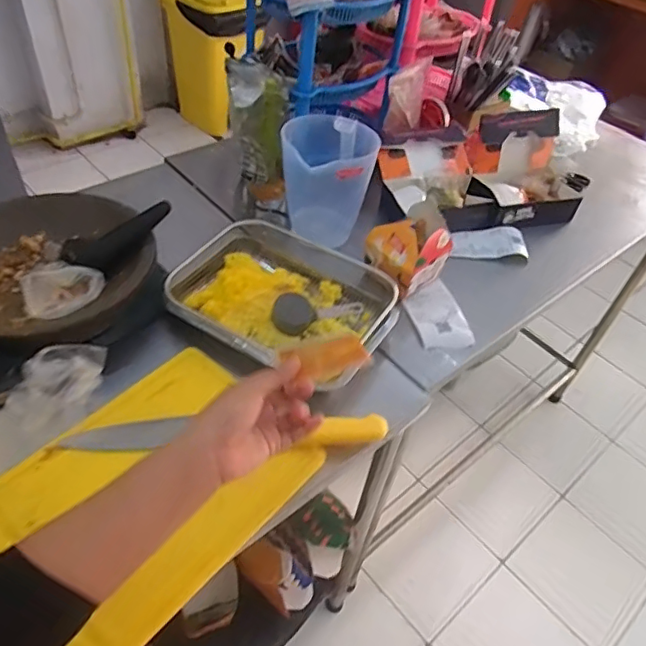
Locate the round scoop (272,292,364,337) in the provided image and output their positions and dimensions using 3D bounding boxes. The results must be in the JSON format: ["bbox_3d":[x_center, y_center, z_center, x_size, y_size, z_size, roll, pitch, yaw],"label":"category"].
[{"bbox_3d":[-0.005,-0.015,0.788,0.131,0.038,0.049,0,47,-9],"label":"round scoop"}]

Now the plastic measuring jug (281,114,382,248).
[{"bbox_3d":[0.004,-0.231,0.928,0.147,0.173,0.165,11,46,2],"label":"plastic measuring jug"}]

